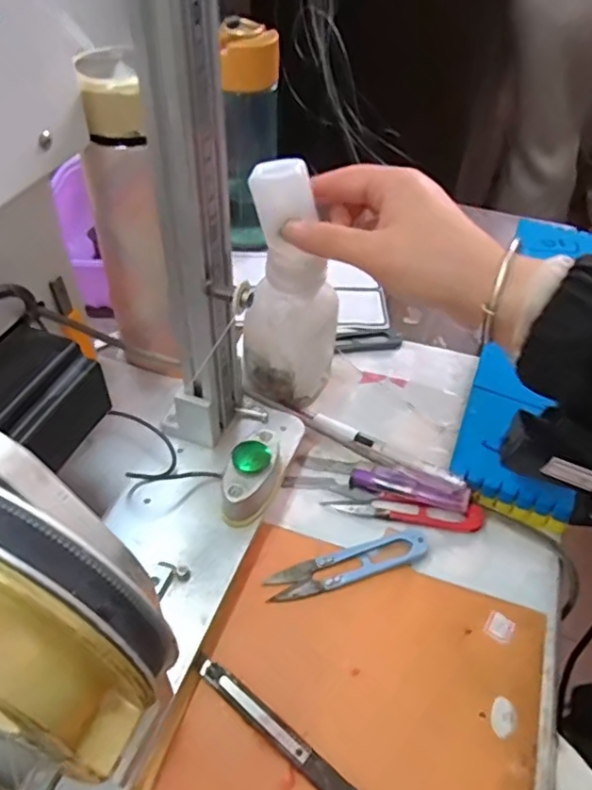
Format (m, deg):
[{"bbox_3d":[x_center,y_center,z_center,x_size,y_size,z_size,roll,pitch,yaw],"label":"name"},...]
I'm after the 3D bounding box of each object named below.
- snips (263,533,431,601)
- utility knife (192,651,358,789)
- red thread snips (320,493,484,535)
[{"bbox_3d":[0.032,0.102,0.369,0.100,0.009,0.021,-12,48,-15],"label":"snips"},{"bbox_3d":[0.000,0.175,0.302,0.134,0.004,0.012,32,53,25],"label":"utility knife"},{"bbox_3d":[0.070,0.074,0.401,0.101,0.010,0.019,8,47,5],"label":"red thread snips"}]

